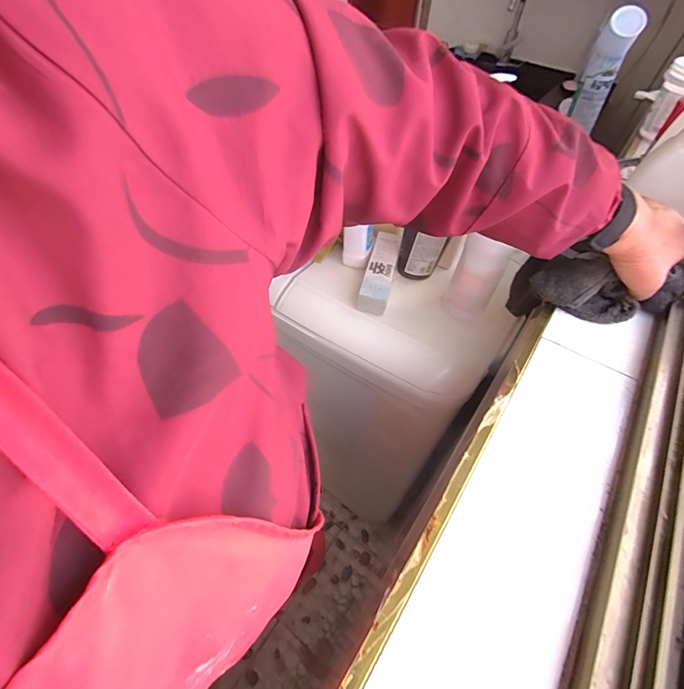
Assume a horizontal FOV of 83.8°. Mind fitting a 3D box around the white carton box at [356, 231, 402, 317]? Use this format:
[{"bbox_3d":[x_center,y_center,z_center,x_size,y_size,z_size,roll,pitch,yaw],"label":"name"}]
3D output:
[{"bbox_3d":[0.064,-0.123,0.640,0.046,0.041,0.169,13,51,7],"label":"white carton box"}]

